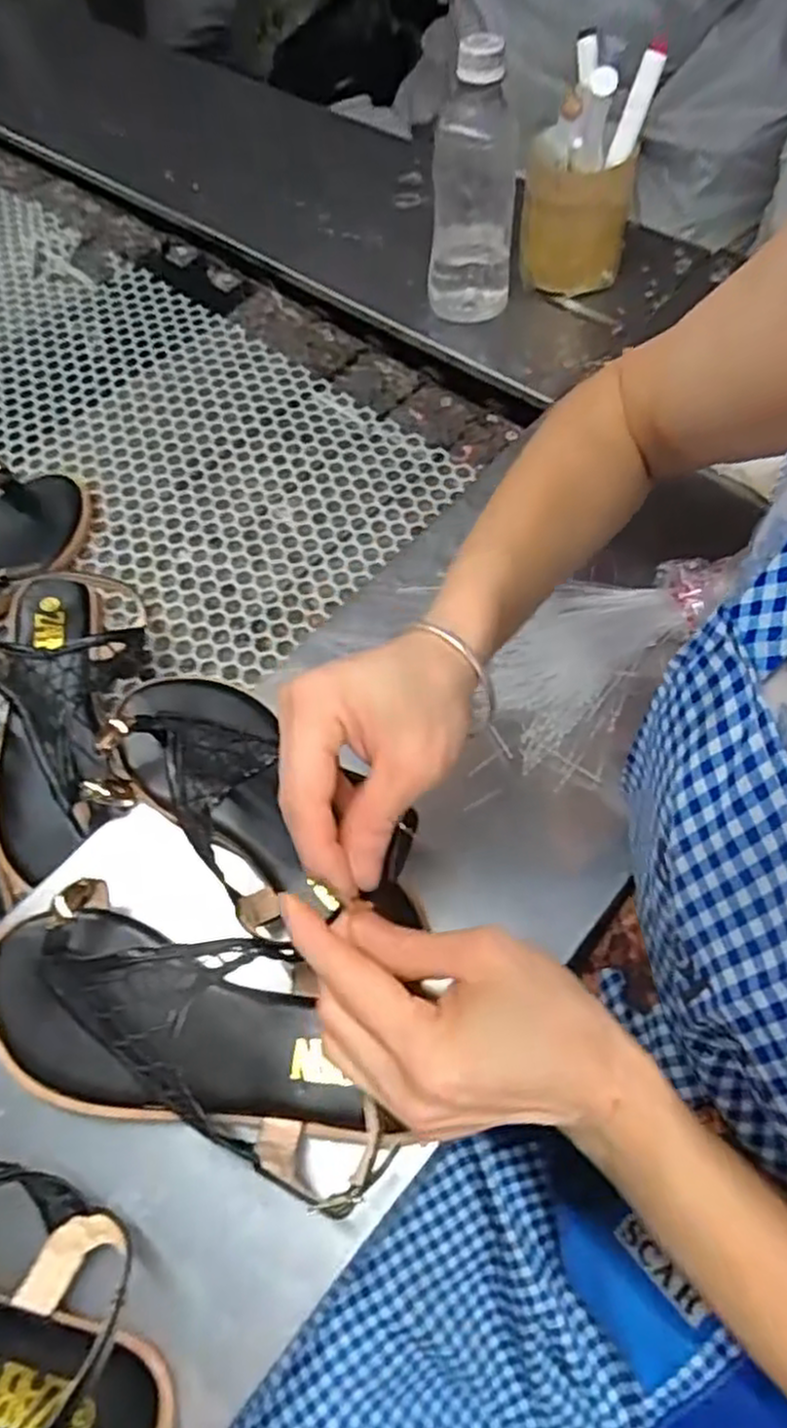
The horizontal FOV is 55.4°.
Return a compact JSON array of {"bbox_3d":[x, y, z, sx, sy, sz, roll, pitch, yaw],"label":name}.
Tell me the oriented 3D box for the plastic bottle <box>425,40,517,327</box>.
[{"bbox_3d":[0.060,-0.405,0.572,0.066,0.176,0.078,3,59,5],"label":"plastic bottle"}]

